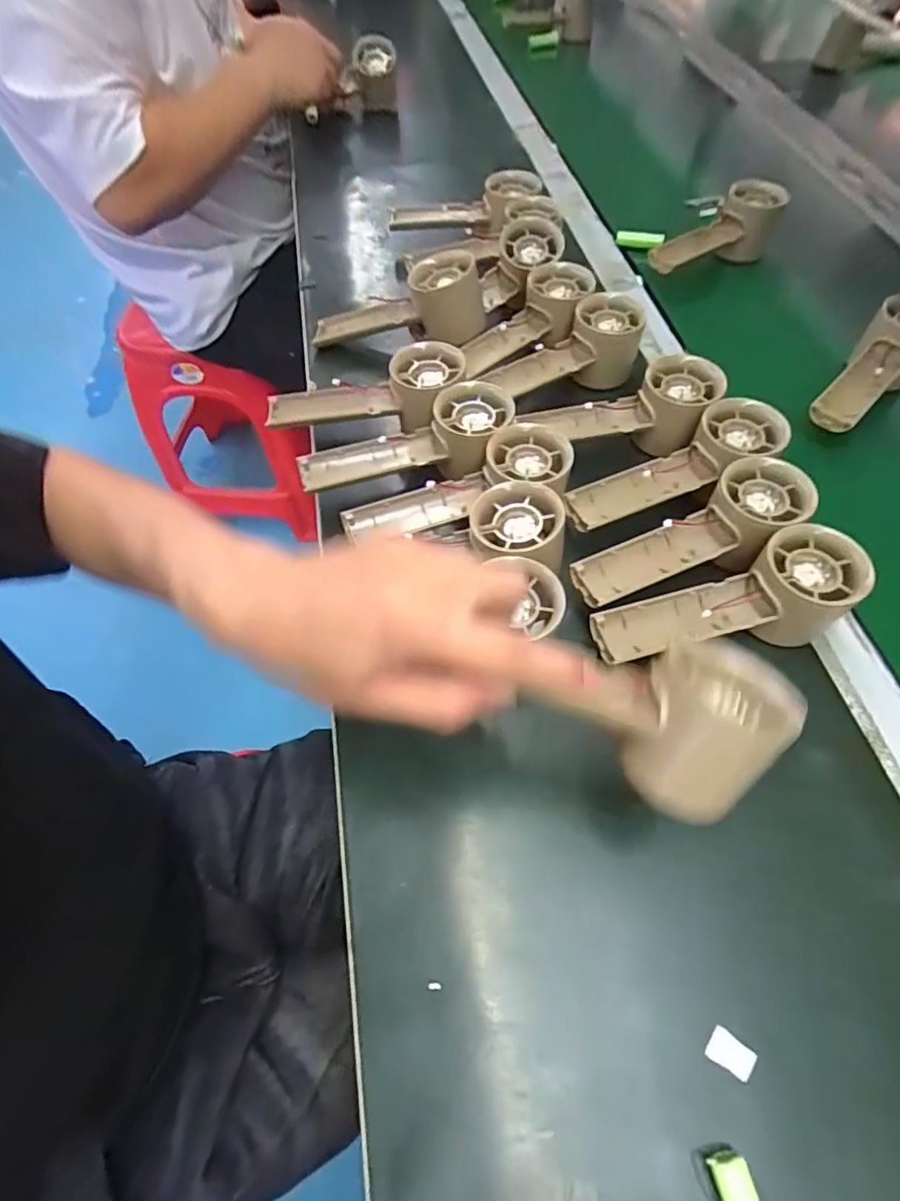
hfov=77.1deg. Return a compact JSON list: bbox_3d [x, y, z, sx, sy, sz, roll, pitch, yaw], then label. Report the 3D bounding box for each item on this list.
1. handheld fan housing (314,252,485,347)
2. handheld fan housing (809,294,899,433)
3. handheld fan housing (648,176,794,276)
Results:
[{"bbox_3d":[-0.049,-0.253,0.498,0.158,0.059,0.053,-1,55,19],"label":"handheld fan housing"},{"bbox_3d":[0.347,-0.187,0.461,0.052,0.041,0.153,39,79,23],"label":"handheld fan housing"},{"bbox_3d":[0.269,-0.364,0.568,0.143,0.059,0.059,-36,64,-19],"label":"handheld fan housing"}]

